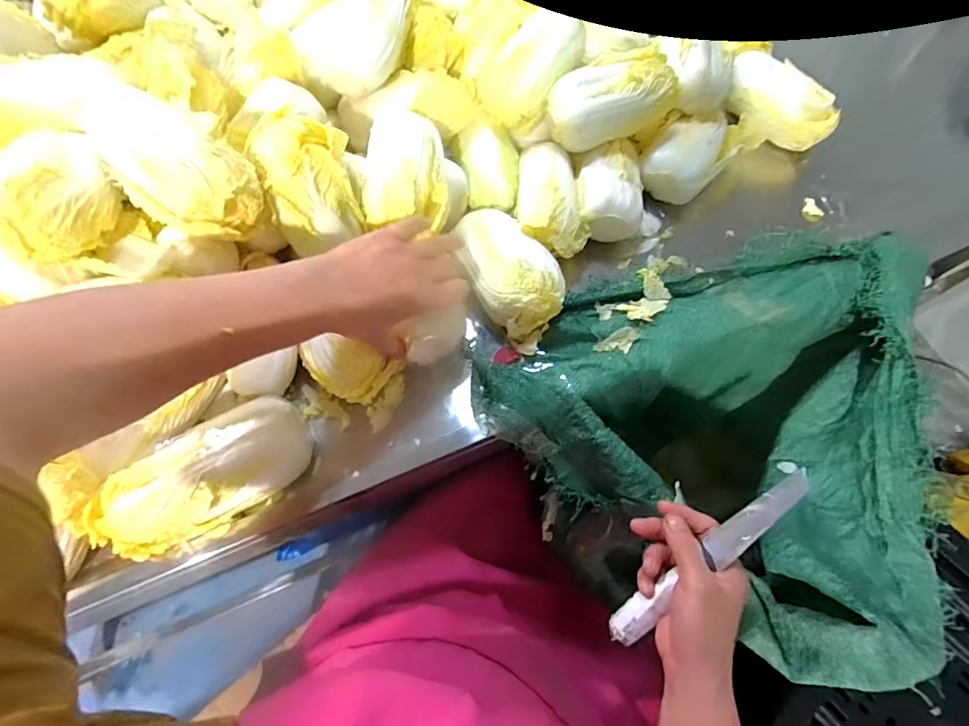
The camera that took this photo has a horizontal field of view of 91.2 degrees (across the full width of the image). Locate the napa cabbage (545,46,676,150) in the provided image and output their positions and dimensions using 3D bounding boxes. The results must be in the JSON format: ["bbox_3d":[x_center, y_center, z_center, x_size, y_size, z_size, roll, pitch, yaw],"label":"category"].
[{"bbox_3d":[0.131,-0.272,0.490,0.128,0.062,0.059,-10,68,-5],"label":"napa cabbage"}]

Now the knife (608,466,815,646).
[{"bbox_3d":[0.177,0.163,0.384,0.023,0.022,0.205,45,107,16],"label":"knife"}]

